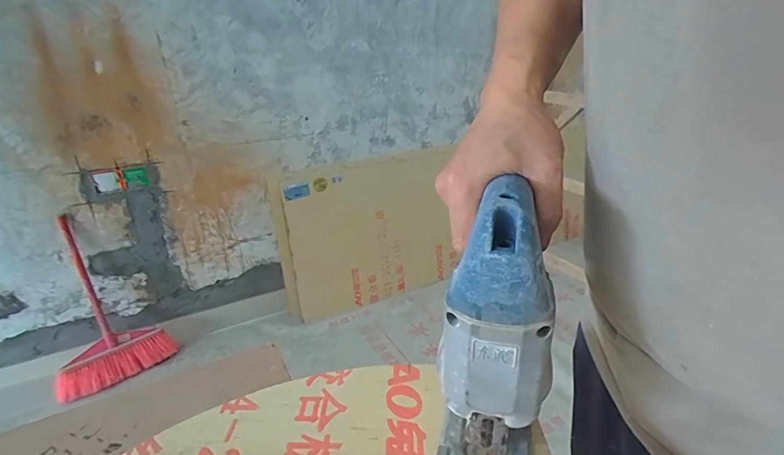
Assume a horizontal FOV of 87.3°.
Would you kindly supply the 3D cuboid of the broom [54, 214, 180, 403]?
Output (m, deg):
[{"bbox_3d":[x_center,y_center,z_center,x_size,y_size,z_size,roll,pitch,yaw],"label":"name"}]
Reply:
[{"bbox_3d":[-0.987,0.273,1.377,0.355,0.523,0.167,-23,31,-38],"label":"broom"}]

